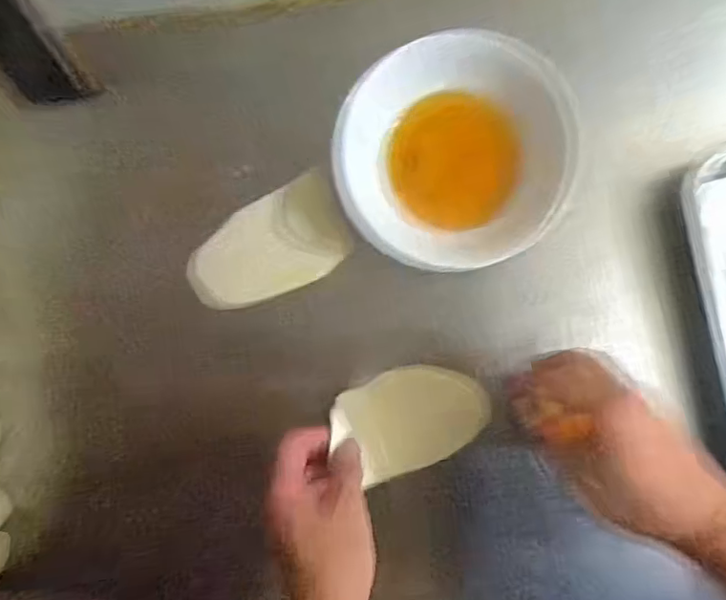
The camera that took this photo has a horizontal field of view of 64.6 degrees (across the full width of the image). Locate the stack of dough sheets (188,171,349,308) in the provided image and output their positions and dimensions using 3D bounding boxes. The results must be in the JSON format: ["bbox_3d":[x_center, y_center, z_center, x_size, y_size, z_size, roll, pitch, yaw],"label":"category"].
[{"bbox_3d":[-0.090,-0.048,0.554,0.153,0.029,0.089,-29,87,6],"label":"stack of dough sheets"}]

